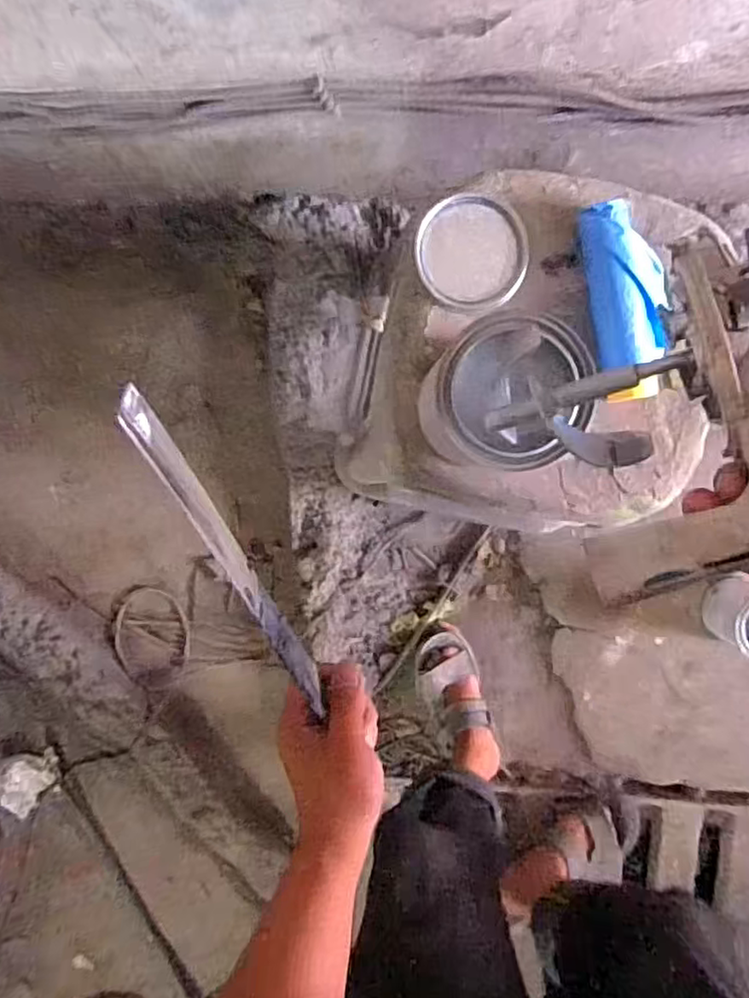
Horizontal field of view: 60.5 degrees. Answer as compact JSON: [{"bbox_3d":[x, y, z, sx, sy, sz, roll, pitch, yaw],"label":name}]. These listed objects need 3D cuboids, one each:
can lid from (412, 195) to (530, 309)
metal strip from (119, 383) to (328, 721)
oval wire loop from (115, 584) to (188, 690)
[{"bbox_3d":[0.082,-0.208,0.541,0.095,0.011,0.088,0,92,5],"label":"can lid"},{"bbox_3d":[-0.072,0.040,0.349,0.005,0.033,0.227,-18,127,6],"label":"metal strip"},{"bbox_3d":[-0.399,0.247,1.156,0.132,0.008,0.174,-14,81,-2],"label":"oval wire loop"}]

